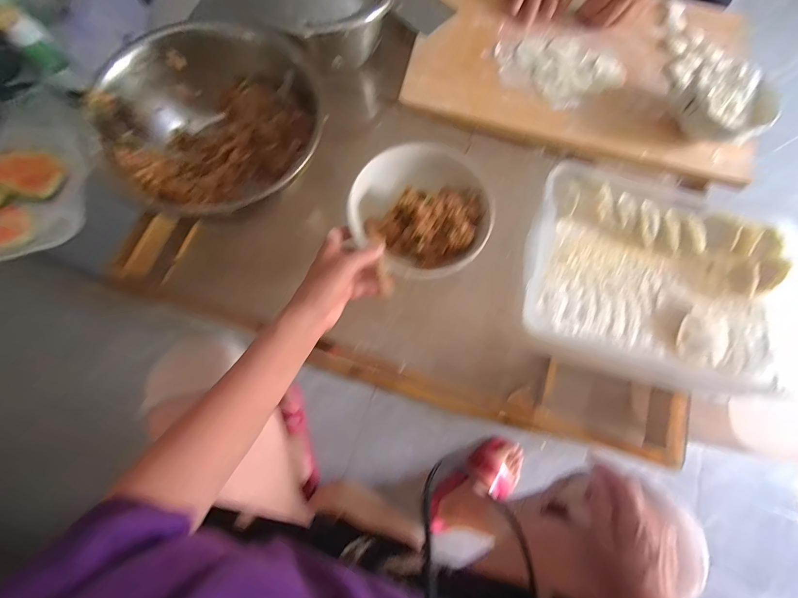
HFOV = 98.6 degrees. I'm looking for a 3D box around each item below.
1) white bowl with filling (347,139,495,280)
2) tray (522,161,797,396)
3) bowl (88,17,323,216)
[{"bbox_3d":[0.031,-0.113,0.450,0.173,0.054,0.175,1,75,-2],"label":"white bowl with filling"},{"bbox_3d":[0.306,-0.023,0.402,0.315,0.035,0.230,15,75,2],"label":"tray"},{"bbox_3d":[-0.224,-0.223,0.454,0.261,0.105,0.215,14,75,2],"label":"bowl"}]

